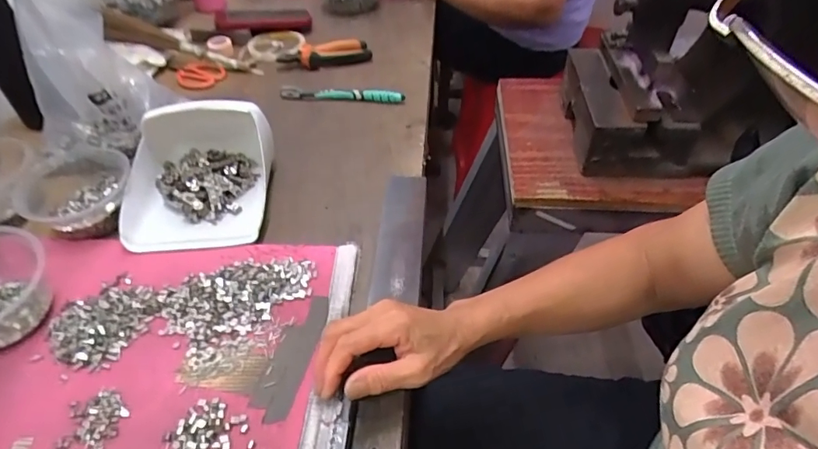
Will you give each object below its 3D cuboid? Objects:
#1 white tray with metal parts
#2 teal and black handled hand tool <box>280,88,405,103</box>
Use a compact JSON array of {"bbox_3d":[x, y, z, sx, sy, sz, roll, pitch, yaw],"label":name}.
[{"bbox_3d":[-0.240,-0.064,0.549,0.157,0.082,0.169,-7,45,-4],"label":"white tray with metal parts"},{"bbox_3d":[-0.103,-0.197,0.746,0.187,0.024,0.013,0,45,3],"label":"teal and black handled hand tool"}]

